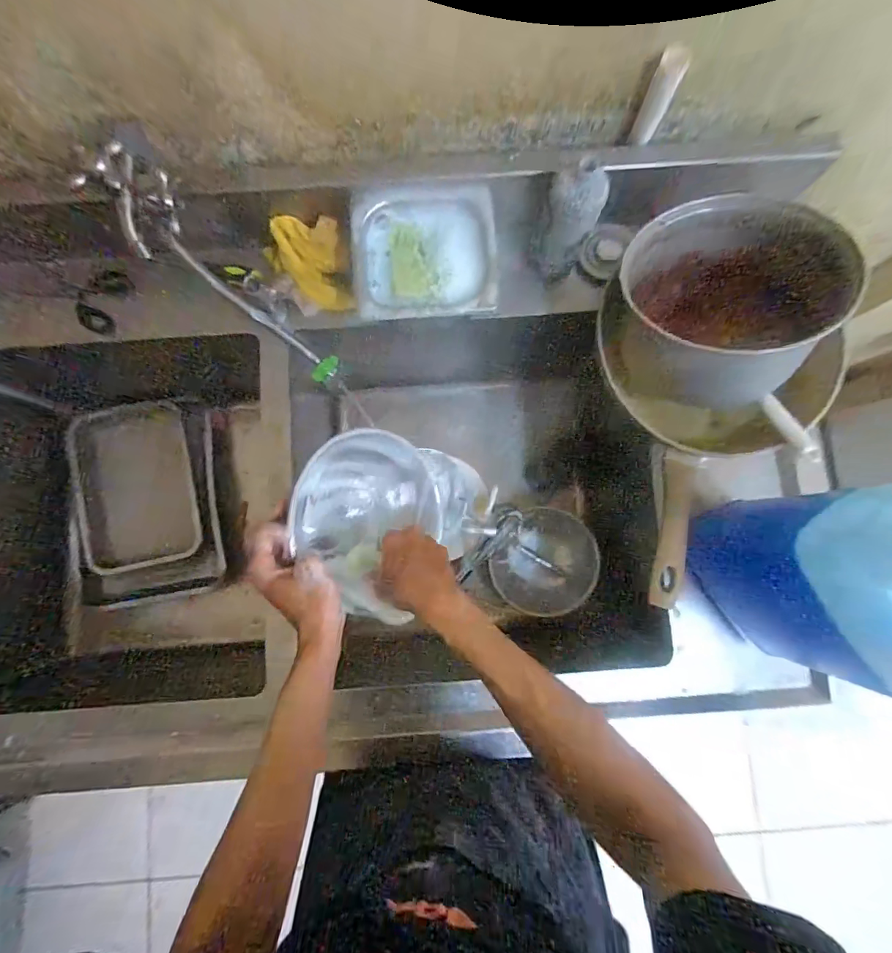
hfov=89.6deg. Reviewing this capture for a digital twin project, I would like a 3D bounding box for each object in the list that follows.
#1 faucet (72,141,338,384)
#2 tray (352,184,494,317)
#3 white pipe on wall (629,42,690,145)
[{"bbox_3d":[-0.274,-0.239,0.573,0.078,0.332,0.083,-51,45,-5],"label":"faucet"},{"bbox_3d":[-0.027,-0.283,0.563,0.173,0.033,0.181,-3,84,0],"label":"tray"},{"bbox_3d":[0.239,-0.428,0.504,0.029,0.093,0.028,22,84,2],"label":"white pipe on wall"}]

